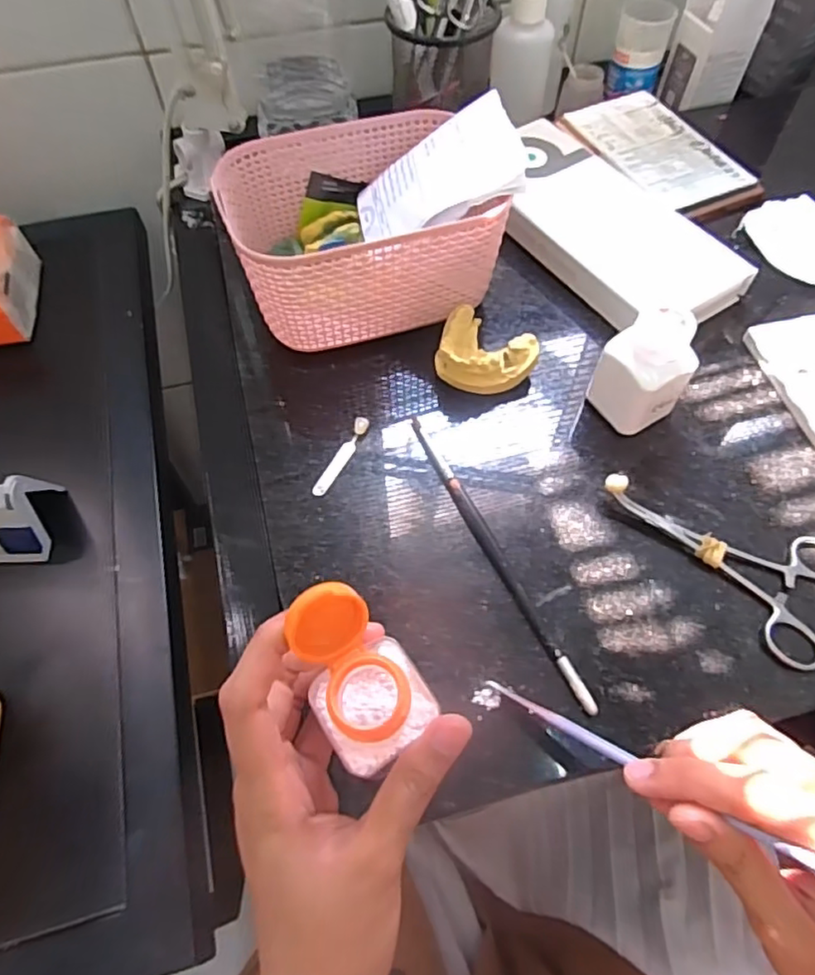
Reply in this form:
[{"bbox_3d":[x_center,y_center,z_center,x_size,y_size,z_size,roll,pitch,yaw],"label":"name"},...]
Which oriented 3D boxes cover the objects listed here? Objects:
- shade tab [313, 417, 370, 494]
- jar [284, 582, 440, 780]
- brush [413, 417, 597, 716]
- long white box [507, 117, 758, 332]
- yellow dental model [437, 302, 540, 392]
[{"bbox_3d":[-0.039,-0.019,0.361,0.009,0.004,0.058,23,63,13],"label":"shade tab"},{"bbox_3d":[-0.016,0.071,0.223,0.042,0.064,0.055,-30,65,-14],"label":"jar"},{"bbox_3d":[0.046,0.032,0.329,0.007,0.008,0.189,-23,63,-12],"label":"brush"},{"bbox_3d":[0.137,-0.186,0.431,0.099,0.023,0.196,-33,65,-17],"label":"long white box"},{"bbox_3d":[0.046,-0.086,0.381,0.062,0.021,0.051,38,67,20],"label":"yellow dental model"}]

